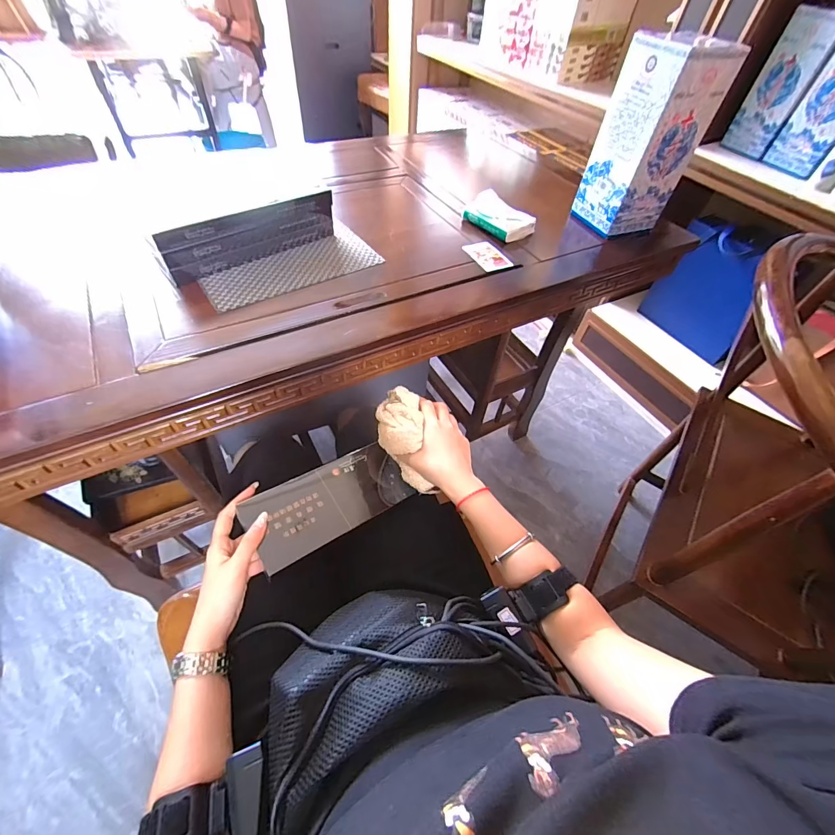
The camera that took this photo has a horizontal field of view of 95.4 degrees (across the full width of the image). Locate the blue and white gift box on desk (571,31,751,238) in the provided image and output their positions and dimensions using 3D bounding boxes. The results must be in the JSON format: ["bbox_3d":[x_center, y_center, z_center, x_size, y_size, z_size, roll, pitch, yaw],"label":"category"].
[{"bbox_3d":[0.417,-0.503,0.694,0.124,0.277,0.117,-9,54,-12],"label":"blue and white gift box on desk"}]

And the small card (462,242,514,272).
[{"bbox_3d":[0.125,-0.295,0.692,0.059,0.006,0.097,-21,55,-16],"label":"small card"}]

